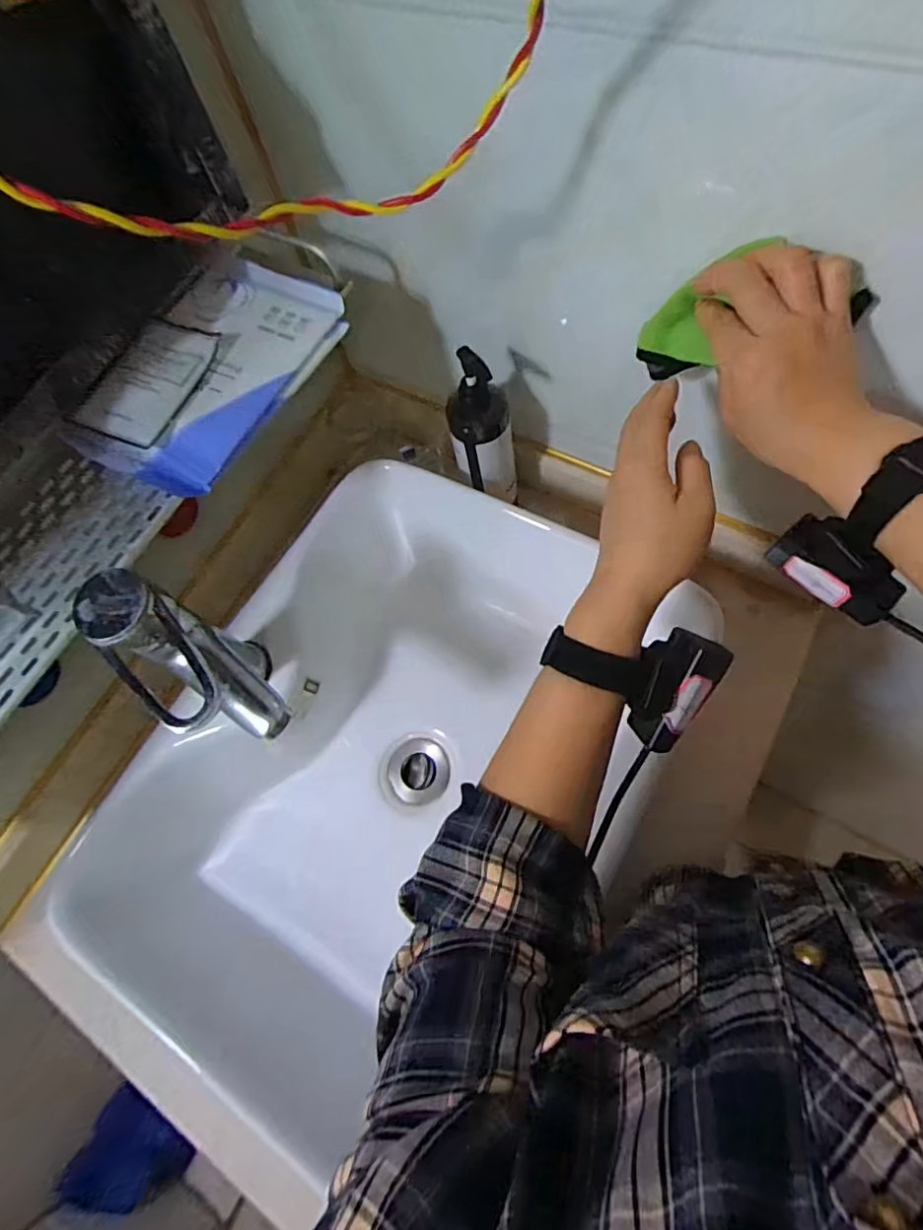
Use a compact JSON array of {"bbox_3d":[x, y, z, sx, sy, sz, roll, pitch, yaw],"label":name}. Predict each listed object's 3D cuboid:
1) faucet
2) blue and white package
[{"bbox_3d":[-0.162,0.044,0.365,0.068,0.152,0.113,-39,69,-20],"label":"faucet"},{"bbox_3d":[-0.184,-0.183,0.409,0.125,0.038,0.198,25,64,12],"label":"blue and white package"}]

